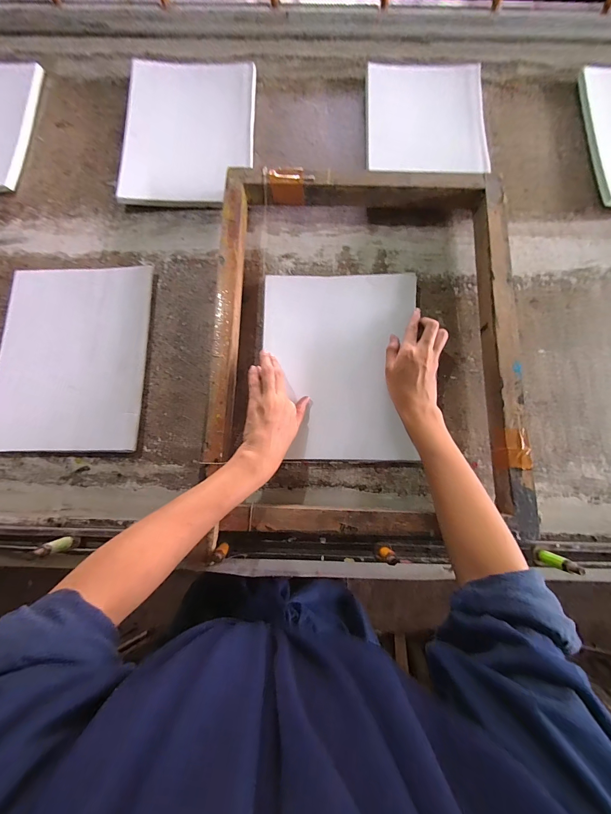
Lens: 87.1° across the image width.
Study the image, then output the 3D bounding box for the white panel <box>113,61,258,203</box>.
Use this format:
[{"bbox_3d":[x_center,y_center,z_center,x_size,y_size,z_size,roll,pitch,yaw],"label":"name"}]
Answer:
[{"bbox_3d":[-0.190,-0.451,0.527,0.202,0.011,0.259,2,83,-6],"label":"white panel"}]

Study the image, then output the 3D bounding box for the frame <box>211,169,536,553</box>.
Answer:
[{"bbox_3d":[0.080,-0.091,0.437,0.396,0.054,0.503,1,79,1],"label":"frame"}]

